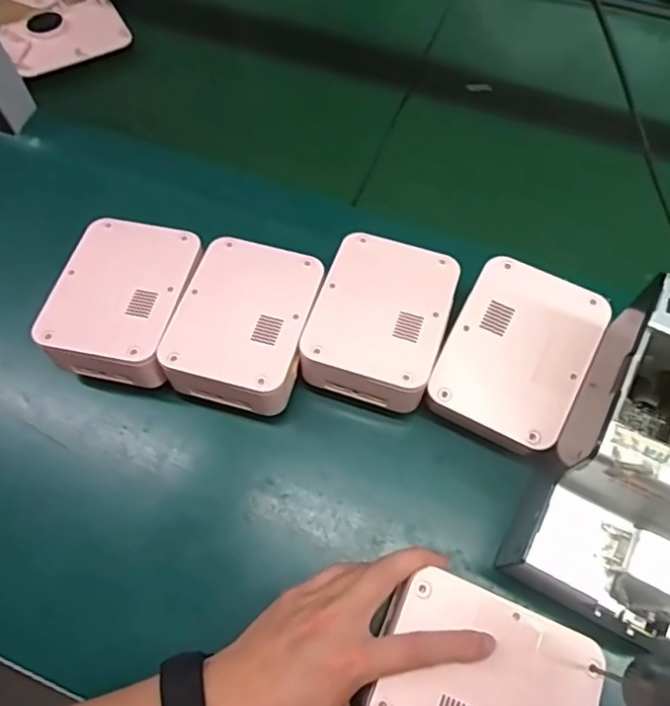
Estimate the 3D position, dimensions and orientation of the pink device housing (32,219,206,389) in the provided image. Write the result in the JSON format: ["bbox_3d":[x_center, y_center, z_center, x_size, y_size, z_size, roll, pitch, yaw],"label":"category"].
[{"bbox_3d":[-0.169,-0.043,0.468,0.099,0.045,0.129,12,66,7],"label":"pink device housing"}]

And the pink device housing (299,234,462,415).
[{"bbox_3d":[0.037,-0.024,0.464,0.098,0.063,0.133,17,66,9],"label":"pink device housing"}]

